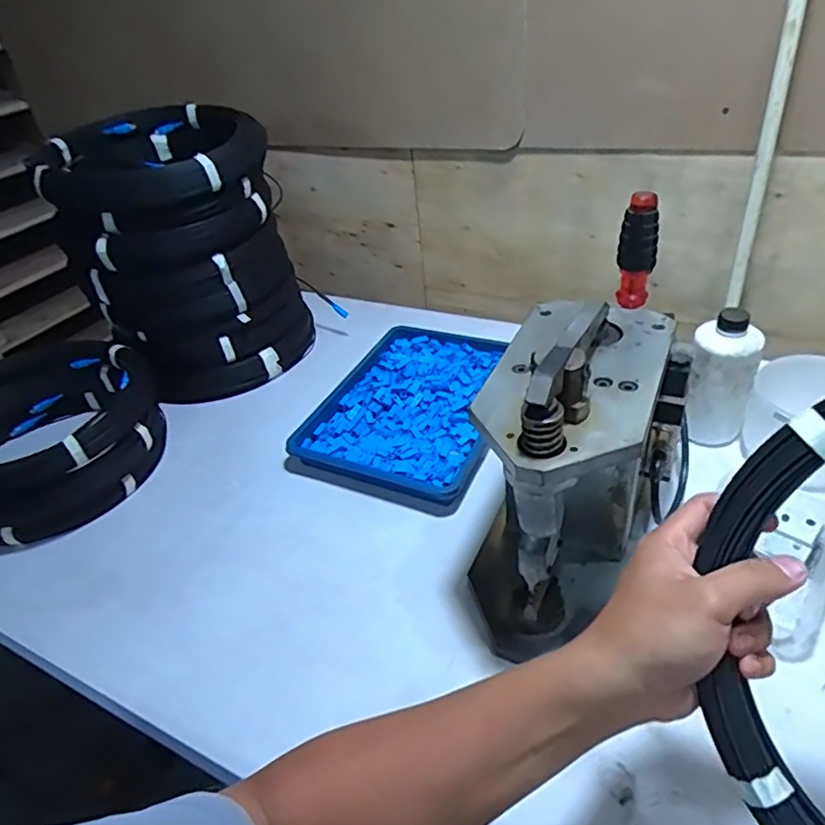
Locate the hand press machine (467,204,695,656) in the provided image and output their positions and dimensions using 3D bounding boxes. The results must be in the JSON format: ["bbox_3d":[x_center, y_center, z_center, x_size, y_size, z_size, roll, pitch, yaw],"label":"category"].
[{"bbox_3d":[0.152,0.014,0.552,0.147,0.291,0.266,15,43,27],"label":"hand press machine"}]

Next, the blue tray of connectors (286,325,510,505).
[{"bbox_3d":[0.011,-0.015,0.838,0.234,0.039,0.323,12,41,24],"label":"blue tray of connectors"}]

